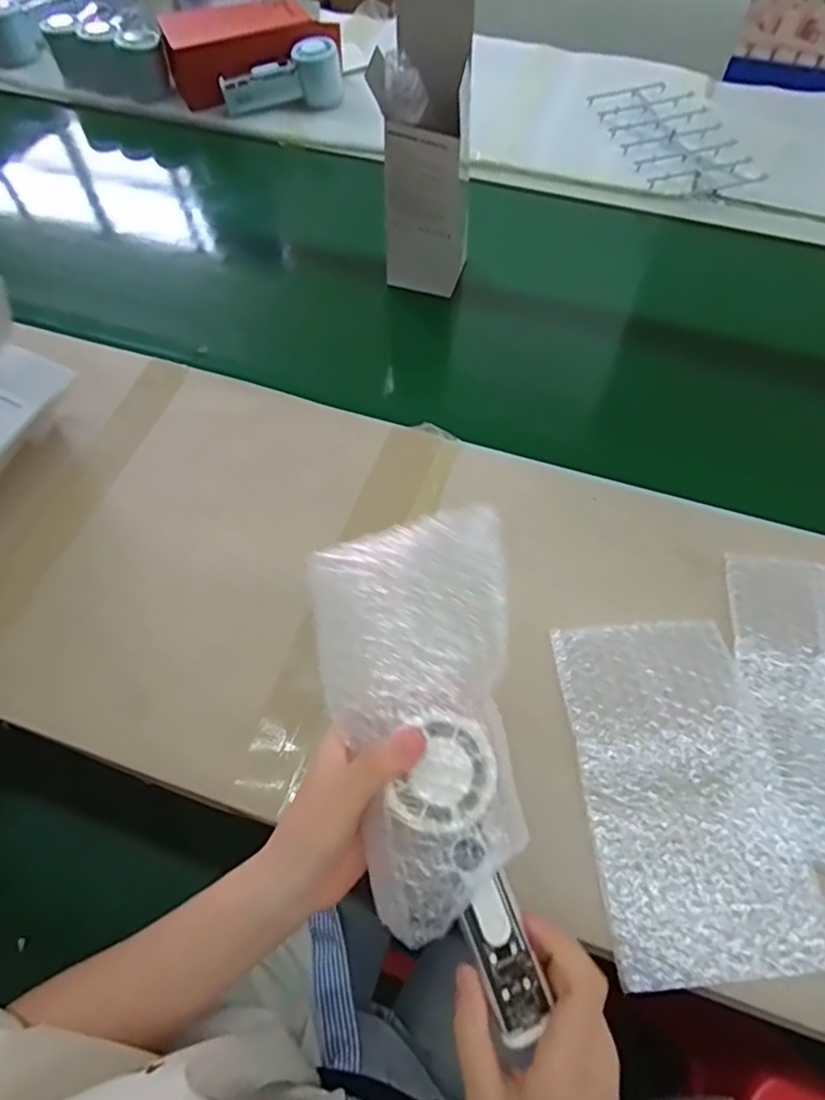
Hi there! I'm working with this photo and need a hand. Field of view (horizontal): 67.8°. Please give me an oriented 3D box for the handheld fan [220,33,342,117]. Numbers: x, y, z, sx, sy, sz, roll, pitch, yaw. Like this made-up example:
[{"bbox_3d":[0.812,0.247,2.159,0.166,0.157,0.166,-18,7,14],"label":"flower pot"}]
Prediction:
[{"bbox_3d":[-0.168,-0.613,0.796,0.155,0.057,0.052,-22,63,-12],"label":"handheld fan"}]

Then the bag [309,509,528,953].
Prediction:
[{"bbox_3d":[0.004,0.078,0.320,0.105,0.040,0.202,-6,62,-4],"label":"bag"}]

